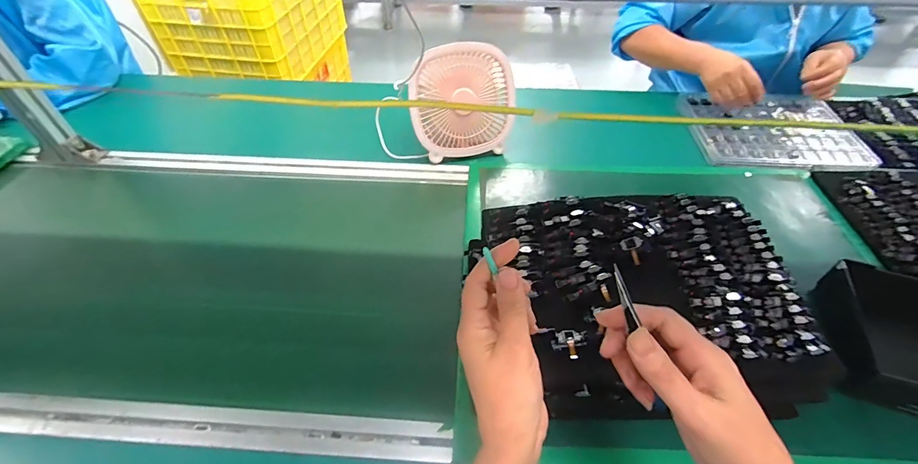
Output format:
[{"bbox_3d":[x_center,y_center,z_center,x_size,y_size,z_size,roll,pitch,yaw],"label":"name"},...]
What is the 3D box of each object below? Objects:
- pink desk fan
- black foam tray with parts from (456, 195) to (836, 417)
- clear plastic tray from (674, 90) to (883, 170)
[{"bbox_3d":[0.004,-0.238,0.759,0.184,0.188,0.069,-10,20,-8],"label":"pink desk fan"},{"bbox_3d":[0.198,0.071,0.480,0.348,0.080,0.267,-3,49,-3],"label":"black foam tray with parts"},{"bbox_3d":[0.611,-0.206,0.812,0.294,0.031,0.262,6,49,5],"label":"clear plastic tray"}]

